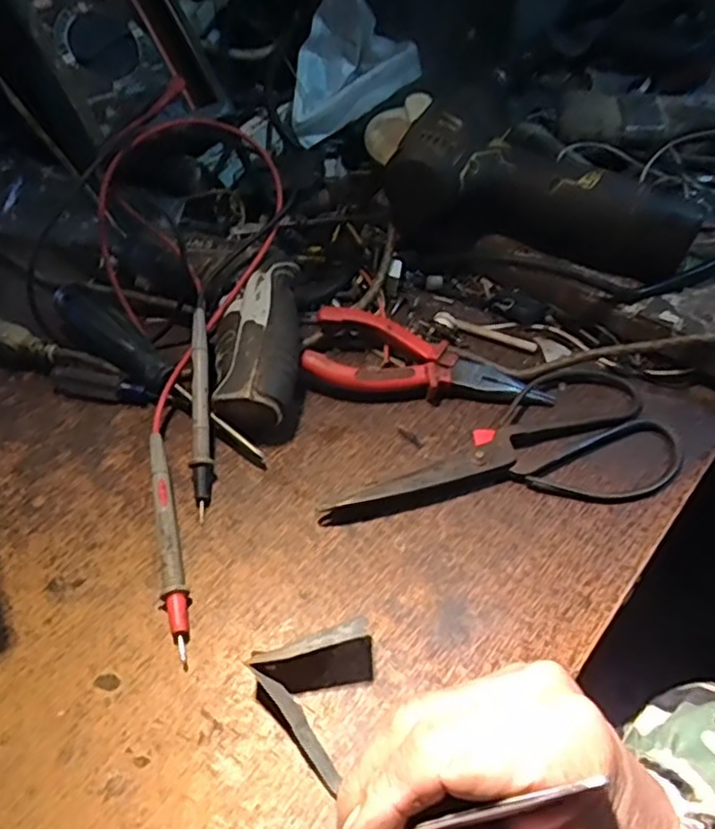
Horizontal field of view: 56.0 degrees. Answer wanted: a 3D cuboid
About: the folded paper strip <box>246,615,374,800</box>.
[{"bbox_3d":[-0.013,0.118,0.281,0.053,0.023,0.062,-14,52,-12],"label":"folded paper strip"}]

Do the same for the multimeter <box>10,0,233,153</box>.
[{"bbox_3d":[-0.180,-0.288,0.444,0.107,0.052,0.223,-29,94,-22],"label":"multimeter"}]

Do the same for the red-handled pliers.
[{"bbox_3d":[0.042,-0.027,0.398,0.141,0.027,0.050,13,52,10],"label":"red-handled pliers"}]

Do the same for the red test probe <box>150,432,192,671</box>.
[{"bbox_3d":[-0.093,0.061,0.330,0.012,0.014,0.121,-12,52,-10],"label":"red test probe"}]

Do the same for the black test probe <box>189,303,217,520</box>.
[{"bbox_3d":[-0.085,-0.002,0.369,0.010,0.013,0.117,-4,70,-4],"label":"black test probe"}]

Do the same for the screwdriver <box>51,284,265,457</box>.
[{"bbox_3d":[-0.121,-0.028,0.384,0.168,0.027,0.023,35,58,25],"label":"screwdriver"}]

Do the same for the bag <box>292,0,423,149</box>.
[{"bbox_3d":[0.001,-0.295,0.533,0.095,0.104,0.122,8,51,6],"label":"bag"}]

